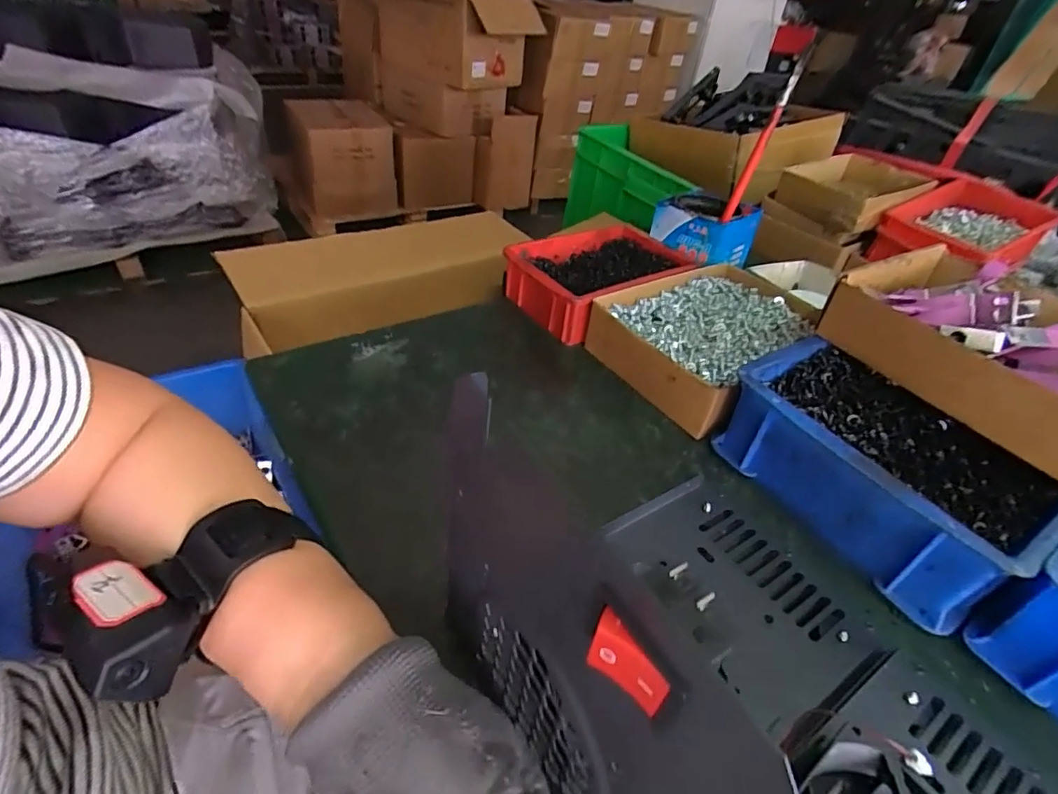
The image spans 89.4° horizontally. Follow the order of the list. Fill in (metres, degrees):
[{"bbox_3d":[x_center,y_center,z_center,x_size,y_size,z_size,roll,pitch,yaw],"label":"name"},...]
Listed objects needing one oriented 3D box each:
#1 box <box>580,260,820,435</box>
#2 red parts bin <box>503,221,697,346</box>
[{"bbox_3d":[0.192,-0.064,0.558,0.238,0.056,0.165,-25,49,-33],"label":"box"},{"bbox_3d":[0.079,-0.138,0.624,0.204,0.062,0.128,-24,49,-33],"label":"red parts bin"}]

